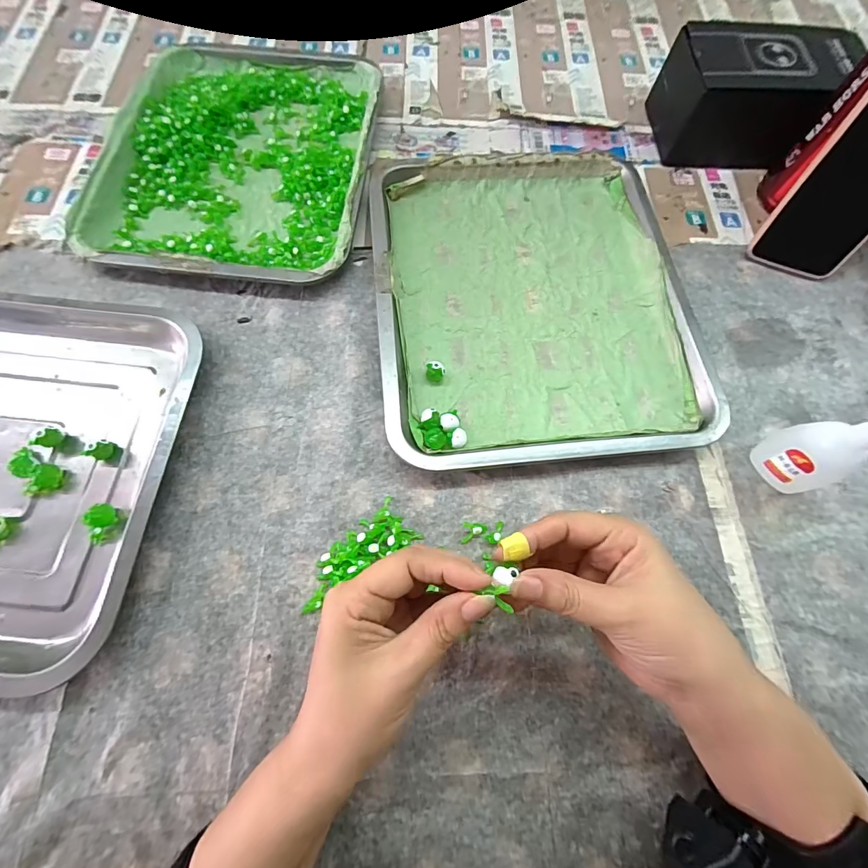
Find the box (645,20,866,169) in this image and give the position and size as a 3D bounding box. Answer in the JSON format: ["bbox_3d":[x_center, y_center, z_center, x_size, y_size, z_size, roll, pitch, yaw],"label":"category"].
[{"bbox_3d":[0.320,-0.336,0.413,0.162,0.079,0.101,2,70,-1],"label":"box"}]

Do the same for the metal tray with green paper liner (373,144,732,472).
[{"bbox_3d":[0.082,-0.122,0.353,0.258,0.021,0.302,-6,70,-4],"label":"metal tray with green paper liner"}]

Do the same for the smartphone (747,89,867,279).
[{"bbox_3d":[0.347,-0.211,0.326,0.075,0.162,0.013,22,50,6],"label":"smartphone"}]

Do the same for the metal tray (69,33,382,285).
[{"bbox_3d":[-0.188,-0.288,0.404,0.247,0.023,0.329,4,70,-1],"label":"metal tray"}]

